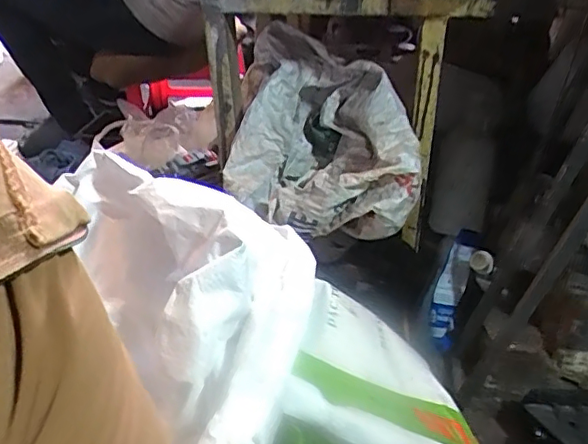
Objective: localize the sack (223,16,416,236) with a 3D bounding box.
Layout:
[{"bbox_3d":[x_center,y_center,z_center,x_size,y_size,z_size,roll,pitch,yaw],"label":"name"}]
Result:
[{"bbox_3d":[0.049,-0.116,0.835,0.272,0.204,0.212,8,39,13],"label":"sack"}]

